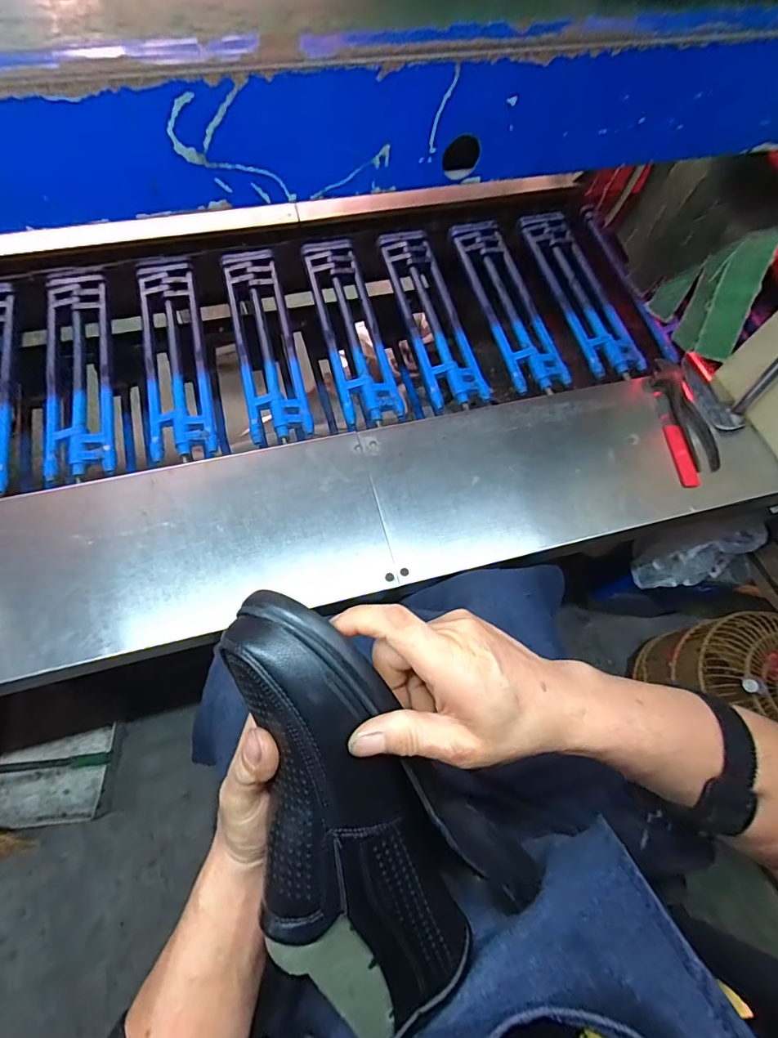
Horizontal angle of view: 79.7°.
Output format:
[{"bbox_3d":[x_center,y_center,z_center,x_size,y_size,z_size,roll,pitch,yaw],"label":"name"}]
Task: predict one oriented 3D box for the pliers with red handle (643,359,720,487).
[{"bbox_3d":[0.438,-0.146,0.692,0.075,0.030,0.209,-3,68,-4],"label":"pliers with red handle"}]

